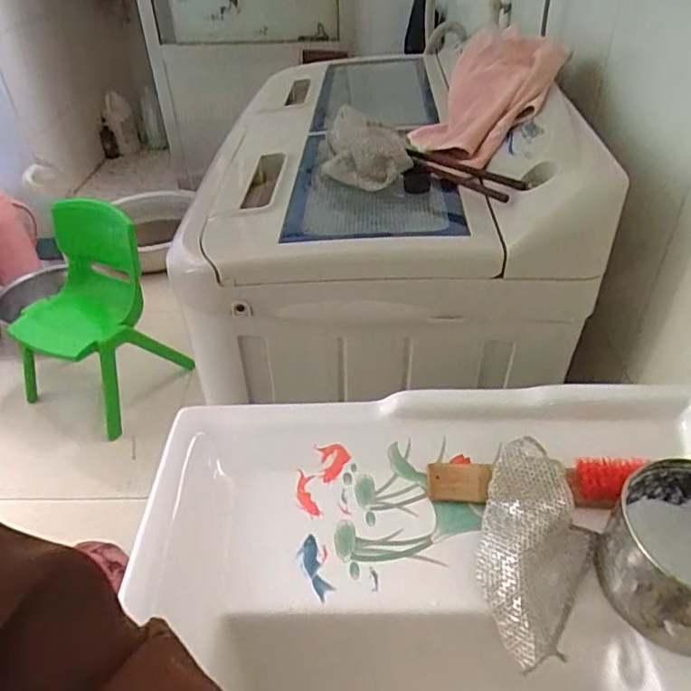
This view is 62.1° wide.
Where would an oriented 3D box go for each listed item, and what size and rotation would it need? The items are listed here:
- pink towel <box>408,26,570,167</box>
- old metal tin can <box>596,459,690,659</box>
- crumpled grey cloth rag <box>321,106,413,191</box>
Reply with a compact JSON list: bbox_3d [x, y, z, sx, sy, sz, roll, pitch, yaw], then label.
[{"bbox_3d":[0.163,-0.297,0.686,0.158,0.035,0.185,23,81,44],"label":"pink towel"},{"bbox_3d":[0.229,0.138,0.380,0.104,0.072,0.100,-1,39,1],"label":"old metal tin can"},{"bbox_3d":[0.020,-0.227,0.648,0.128,0.069,0.063,31,50,34],"label":"crumpled grey cloth rag"}]

